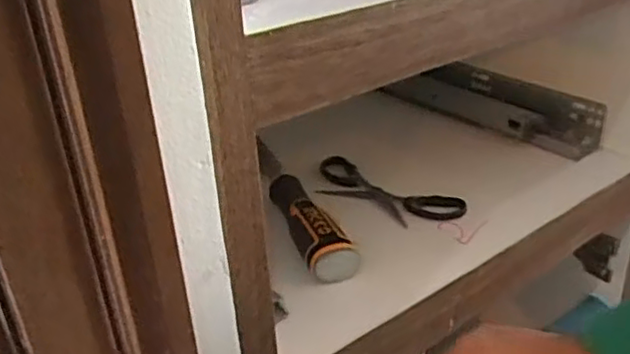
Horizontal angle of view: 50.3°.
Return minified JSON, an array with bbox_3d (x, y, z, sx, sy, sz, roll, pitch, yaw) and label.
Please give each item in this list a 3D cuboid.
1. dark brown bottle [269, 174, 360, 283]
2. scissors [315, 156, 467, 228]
[{"bbox_3d":[-0.006,0.034,0.541,0.036,0.029,0.135,-12,31,-14],"label":"dark brown bottle"},{"bbox_3d":[0.057,0.013,0.597,0.147,0.008,0.051,20,37,36],"label":"scissors"}]

